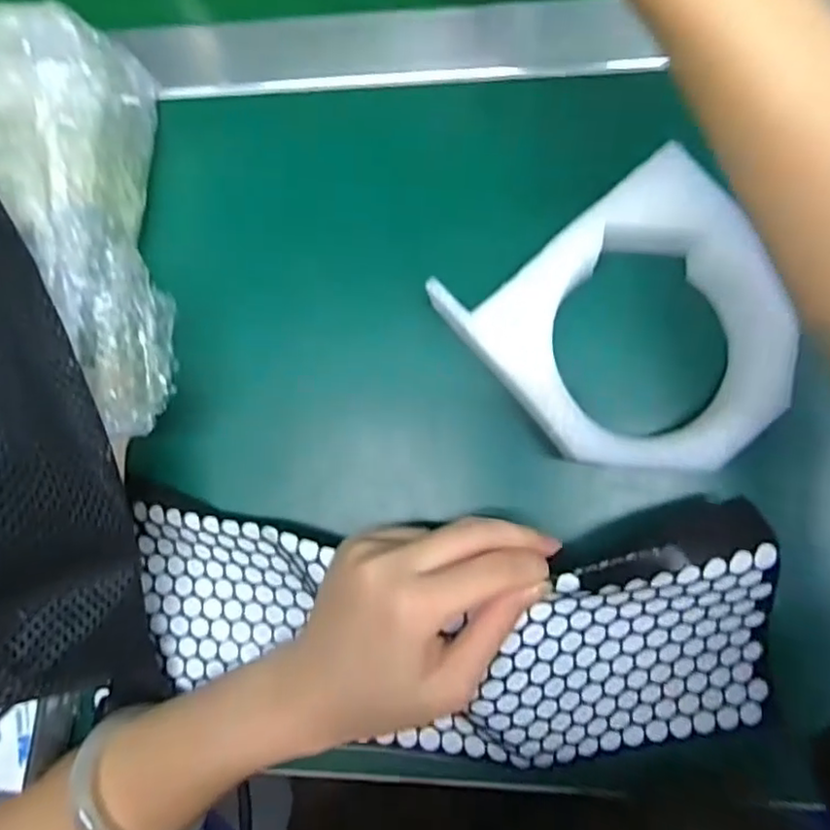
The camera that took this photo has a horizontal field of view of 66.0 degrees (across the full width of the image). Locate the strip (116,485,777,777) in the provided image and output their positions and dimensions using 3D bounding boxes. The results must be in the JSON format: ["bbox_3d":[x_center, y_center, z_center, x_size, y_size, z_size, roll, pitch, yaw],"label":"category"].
[{"bbox_3d":[0.005,0.093,0.288,0.294,0.062,0.122,5,84,12],"label":"strip"}]

